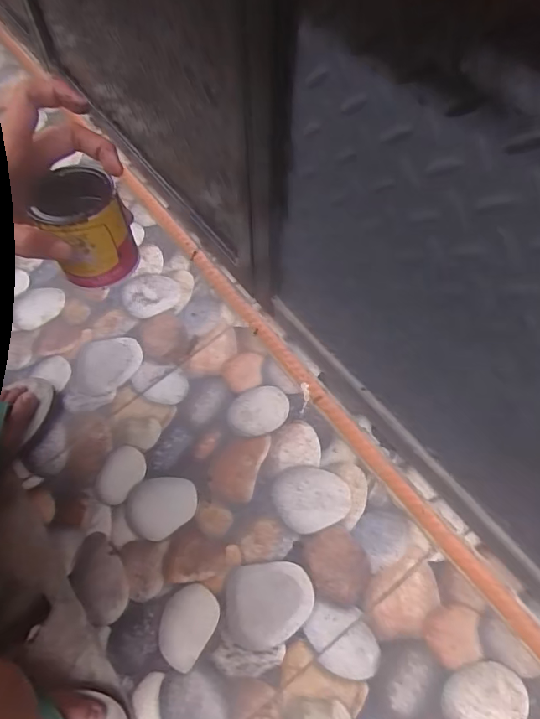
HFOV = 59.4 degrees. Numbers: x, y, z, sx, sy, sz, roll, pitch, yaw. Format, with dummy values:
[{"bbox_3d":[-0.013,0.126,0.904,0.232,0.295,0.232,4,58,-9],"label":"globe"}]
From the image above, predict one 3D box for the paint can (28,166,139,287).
[{"bbox_3d":[-0.123,-0.093,0.322,0.050,0.061,0.057,-19,62,-10],"label":"paint can"}]

